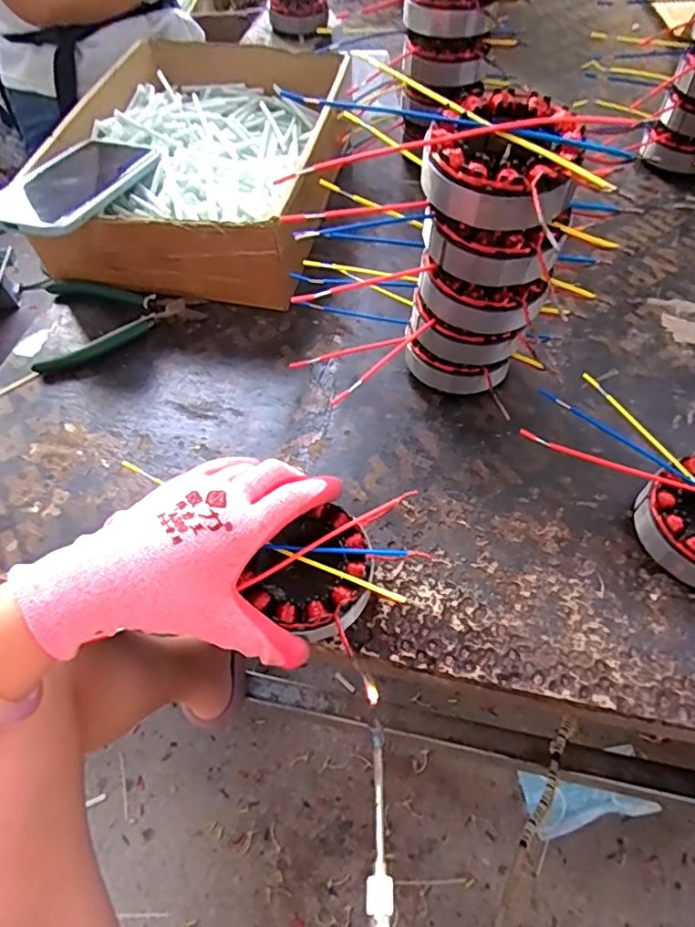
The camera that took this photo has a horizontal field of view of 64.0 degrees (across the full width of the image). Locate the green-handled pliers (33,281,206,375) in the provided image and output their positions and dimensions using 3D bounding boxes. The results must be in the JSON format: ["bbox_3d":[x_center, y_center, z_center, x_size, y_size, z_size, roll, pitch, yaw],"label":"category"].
[{"bbox_3d":[-0.219,-0.144,0.515,0.145,0.011,0.109,-22,60,-10],"label":"green-handled pliers"}]

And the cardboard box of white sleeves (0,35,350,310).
[{"bbox_3d":[-0.142,-0.305,0.561,0.250,0.093,0.371,5,59,7],"label":"cardboard box of white sleeves"}]

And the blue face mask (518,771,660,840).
[{"bbox_3d":[0.323,0.476,0.753,0.171,0.024,0.070,8,58,9],"label":"blue face mask"}]

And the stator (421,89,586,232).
[{"bbox_3d":[0.088,-0.168,0.320,0.083,0.044,0.085,21,61,16],"label":"stator"}]

